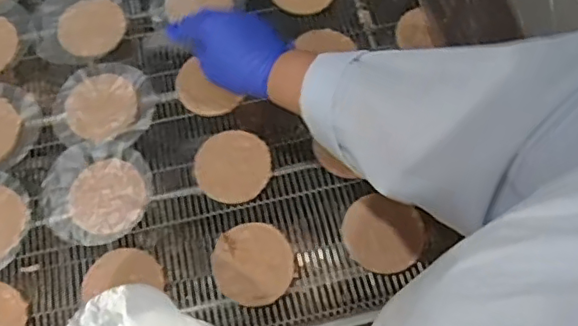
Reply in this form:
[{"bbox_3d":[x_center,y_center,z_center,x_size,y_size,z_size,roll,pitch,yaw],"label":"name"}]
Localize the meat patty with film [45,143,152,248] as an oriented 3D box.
[{"bbox_3d":[-0.212,0.032,0.638,0.114,0.010,0.111,1,63,-1],"label":"meat patty with film"}]

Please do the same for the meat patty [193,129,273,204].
[{"bbox_3d":[-0.063,0.003,0.644,0.082,0.014,0.079,1,63,-1],"label":"meat patty"}]

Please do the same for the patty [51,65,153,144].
[{"bbox_3d":[-0.219,-0.071,0.688,0.115,0.008,0.107,1,63,-1],"label":"patty"}]

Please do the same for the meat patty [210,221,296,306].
[{"bbox_3d":[-0.036,0.102,0.600,0.083,0.009,0.083,1,63,-1],"label":"meat patty"}]

